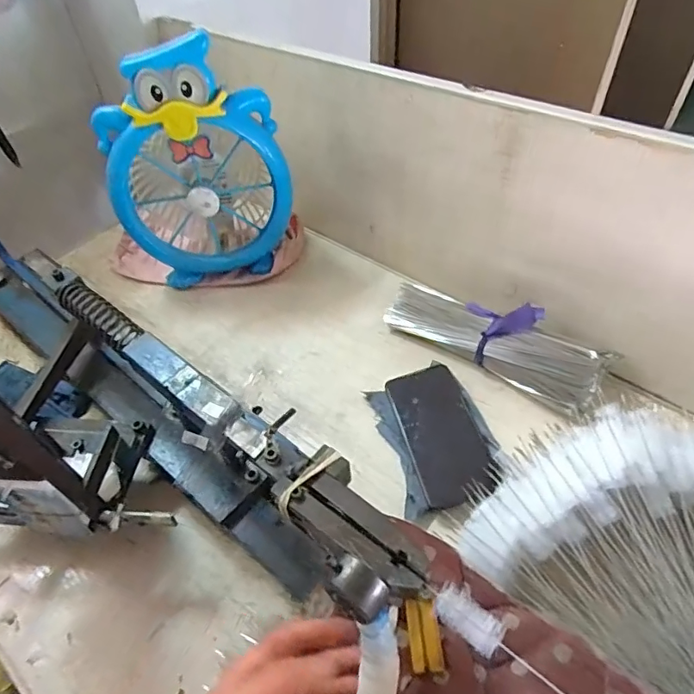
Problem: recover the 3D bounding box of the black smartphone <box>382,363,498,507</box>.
[{"bbox_3d":[0.101,0.090,0.535,0.079,0.013,0.155,-20,53,3],"label":"black smartphone"}]

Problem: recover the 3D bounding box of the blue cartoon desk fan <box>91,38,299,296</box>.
[{"bbox_3d":[-0.190,-0.239,0.663,0.208,0.299,0.134,-8,50,-3],"label":"blue cartoon desk fan"}]

